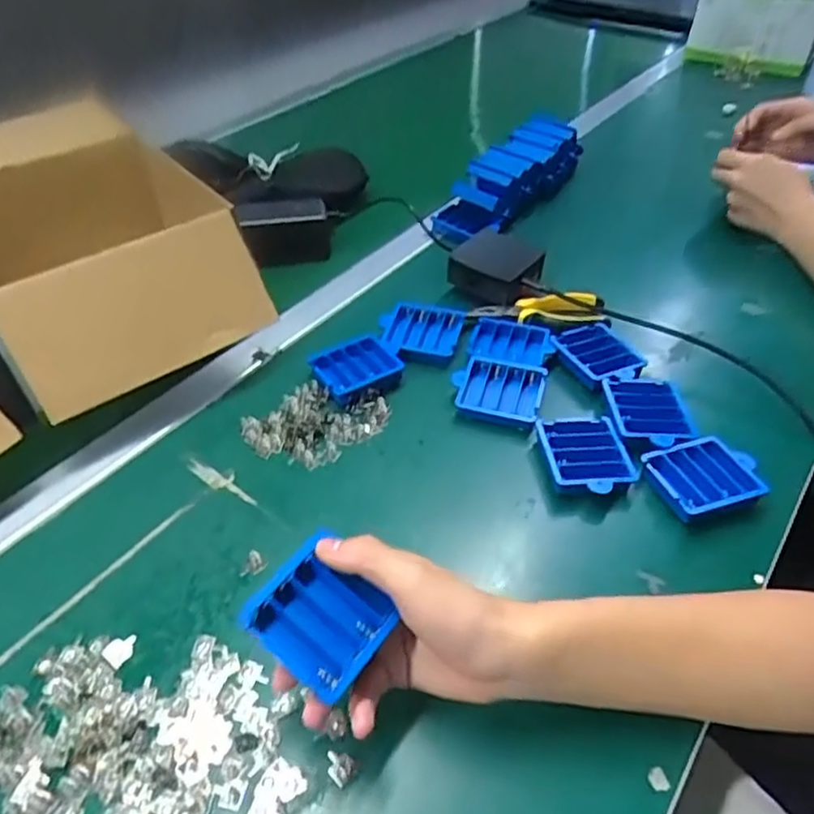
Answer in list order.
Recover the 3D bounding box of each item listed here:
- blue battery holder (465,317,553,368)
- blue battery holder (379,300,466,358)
[{"bbox_3d":[0.098,-0.058,0.615,0.075,0.021,0.068,12,45,11],"label":"blue battery holder"},{"bbox_3d":[0.012,-0.073,0.630,0.076,0.018,0.069,10,45,9],"label":"blue battery holder"}]

